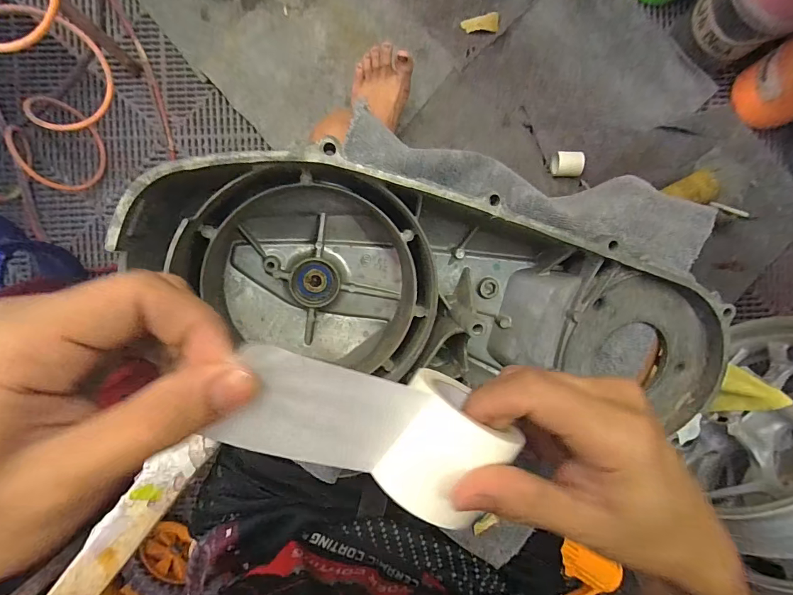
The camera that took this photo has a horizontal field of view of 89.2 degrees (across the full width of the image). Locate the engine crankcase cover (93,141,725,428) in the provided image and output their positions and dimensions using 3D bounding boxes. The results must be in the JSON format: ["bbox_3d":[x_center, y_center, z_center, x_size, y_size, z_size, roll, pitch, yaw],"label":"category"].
[{"bbox_3d":[0.048,0.001,0.297,0.433,0.102,0.157,15,90,-3],"label":"engine crankcase cover"}]

